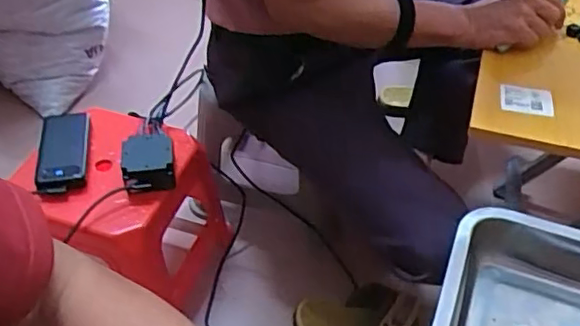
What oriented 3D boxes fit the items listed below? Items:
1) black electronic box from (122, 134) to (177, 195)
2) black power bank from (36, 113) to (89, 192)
[{"bbox_3d":[-0.209,0.000,0.888,0.072,0.052,0.069,-5,44,-8],"label":"black electronic box"},{"bbox_3d":[-0.348,-0.021,0.921,0.068,0.015,0.138,1,57,-16],"label":"black power bank"}]

